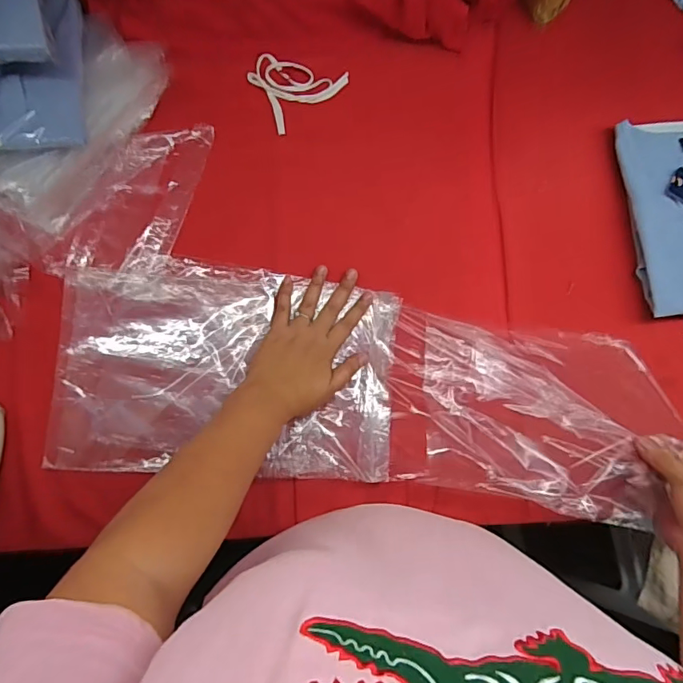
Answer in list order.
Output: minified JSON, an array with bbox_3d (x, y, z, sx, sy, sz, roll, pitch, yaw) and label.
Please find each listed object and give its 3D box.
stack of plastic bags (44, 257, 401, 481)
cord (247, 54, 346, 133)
[{"bbox_3d":[-0.132,0.031,0.557,0.386,0.026,0.241,4,84,-5],"label":"stack of plastic bags"},{"bbox_3d":[-0.063,-0.339,0.616,0.115,0.010,0.091,-42,89,-8],"label":"cord"}]

